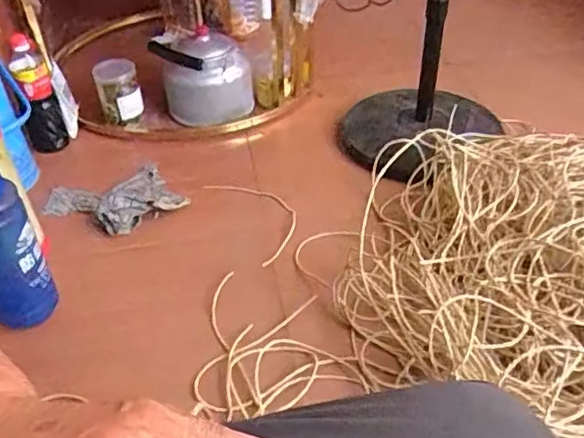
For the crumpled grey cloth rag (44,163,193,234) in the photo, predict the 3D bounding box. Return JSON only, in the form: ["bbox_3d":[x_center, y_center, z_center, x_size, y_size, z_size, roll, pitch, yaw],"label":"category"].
[{"bbox_3d":[-0.369,-0.042,1.252,0.263,0.083,0.203,-21,43,-20],"label":"crumpled grey cloth rag"}]

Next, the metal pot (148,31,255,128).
[{"bbox_3d":[-0.205,-0.349,1.470,0.215,0.185,0.178,-1,40,3],"label":"metal pot"}]

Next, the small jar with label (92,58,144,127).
[{"bbox_3d":[-0.406,-0.290,1.430,0.096,0.147,0.110,-12,41,-11],"label":"small jar with label"}]

